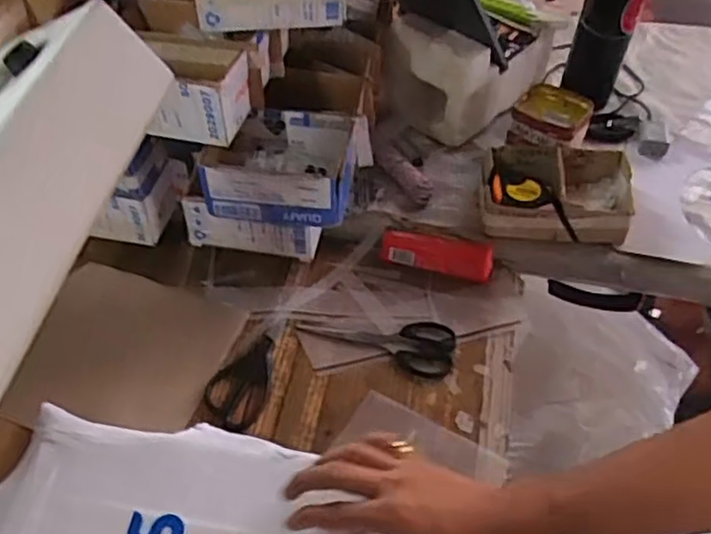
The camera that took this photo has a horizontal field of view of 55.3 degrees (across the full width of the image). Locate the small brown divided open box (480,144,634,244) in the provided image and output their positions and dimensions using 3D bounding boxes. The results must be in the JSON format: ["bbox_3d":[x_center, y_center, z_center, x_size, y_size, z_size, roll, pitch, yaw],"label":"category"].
[{"bbox_3d":[0.247,-0.088,0.847,0.182,0.062,0.114,2,49,2],"label":"small brown divided open box"}]

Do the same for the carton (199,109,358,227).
[{"bbox_3d":[-0.083,-0.111,0.752,0.152,0.072,0.108,6,49,5],"label":"carton"}]

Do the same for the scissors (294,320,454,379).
[{"bbox_3d":[0.024,0.082,0.776,0.175,0.006,0.070,8,49,7],"label":"scissors"}]

